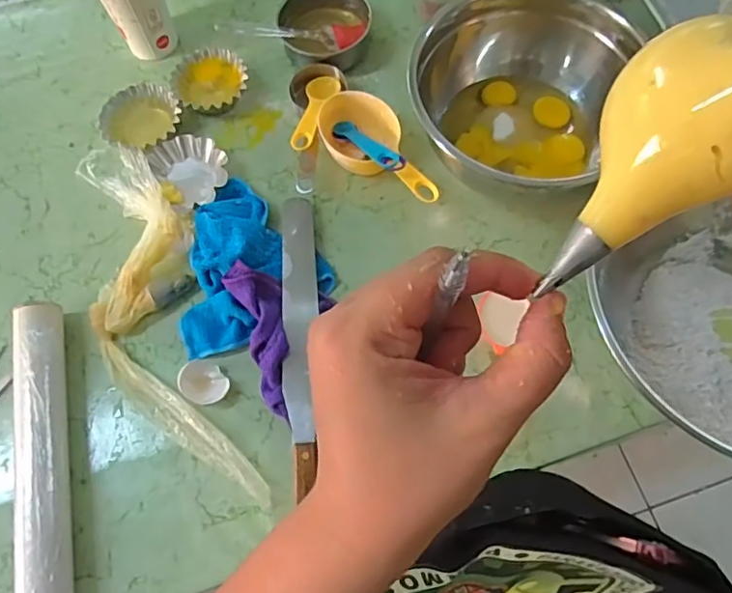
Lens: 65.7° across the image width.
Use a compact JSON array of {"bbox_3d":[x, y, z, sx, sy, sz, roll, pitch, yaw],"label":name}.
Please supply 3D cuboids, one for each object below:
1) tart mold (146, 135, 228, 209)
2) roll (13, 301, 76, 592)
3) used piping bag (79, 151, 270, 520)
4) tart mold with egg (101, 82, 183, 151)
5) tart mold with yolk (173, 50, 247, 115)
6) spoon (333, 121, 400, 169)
[{"bbox_3d":[-0.199,-0.148,0.657,0.079,0.028,0.086,-36,72,-12],"label":"tart mold"},{"bbox_3d":[-0.303,0.151,0.534,0.043,0.045,0.302,-13,69,-3],"label":"roll"},{"bbox_3d":[-0.223,0.014,0.582,0.122,0.050,0.392,-18,69,-5],"label":"used piping bag"},{"bbox_3d":[-0.266,-0.208,0.682,0.091,0.034,0.090,0,69,1],"label":"tart mold with egg"},{"bbox_3d":[-0.189,-0.261,0.699,0.087,0.027,0.090,0,69,1],"label":"tart mold with yolk"},{"bbox_3d":[-0.002,-0.172,0.632,0.024,0.018,0.111,-33,47,-11],"label":"spoon"}]

